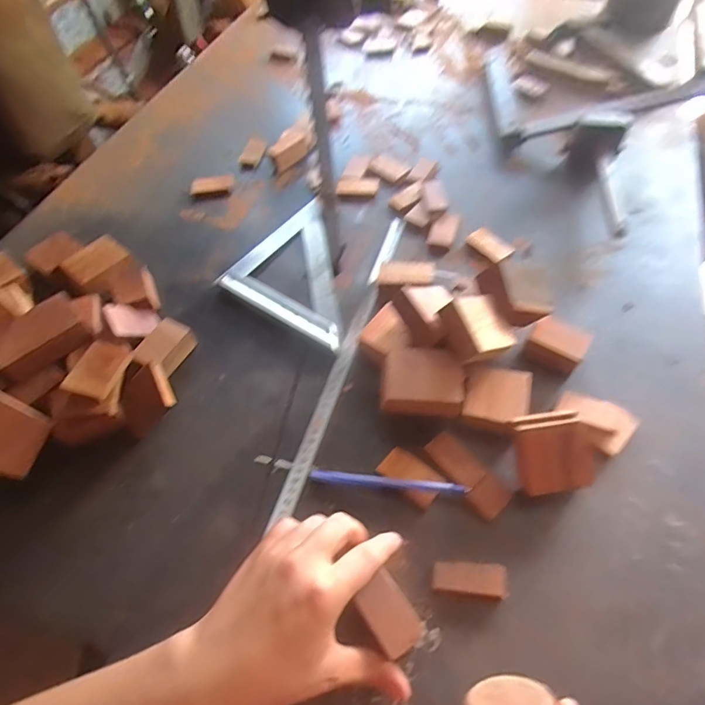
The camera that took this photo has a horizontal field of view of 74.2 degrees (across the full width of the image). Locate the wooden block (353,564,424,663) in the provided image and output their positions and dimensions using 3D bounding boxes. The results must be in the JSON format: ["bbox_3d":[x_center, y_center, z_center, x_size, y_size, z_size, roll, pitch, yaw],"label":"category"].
[{"bbox_3d":[0.025,0.177,0.316,0.032,0.010,0.047,-33,62,-17],"label":"wooden block"}]

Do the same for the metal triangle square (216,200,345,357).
[{"bbox_3d":[-0.043,-0.104,0.560,0.174,0.015,0.173,29,63,21],"label":"metal triangle square"}]

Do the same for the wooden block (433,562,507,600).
[{"bbox_3d":[0.093,0.180,0.371,0.058,0.013,0.023,3,57,5],"label":"wooden block"}]

